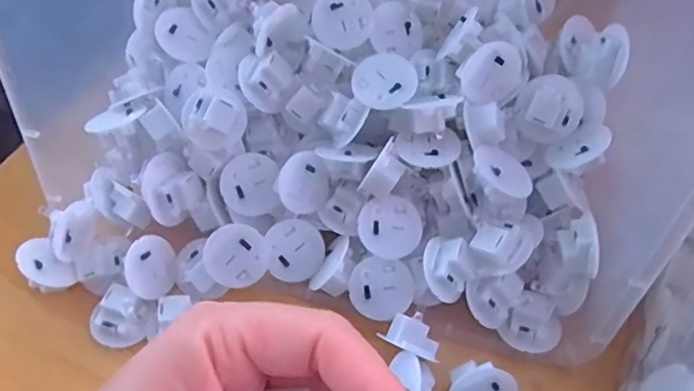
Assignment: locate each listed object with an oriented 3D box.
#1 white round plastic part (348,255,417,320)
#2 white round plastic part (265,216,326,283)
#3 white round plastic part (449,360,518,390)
[{"bbox_3d":[0.018,0.047,0.309,0.032,0.017,0.031,0,90,0],"label":"white round plastic part"},{"bbox_3d":[-0.028,0.029,0.325,0.030,0.018,0.033,0,90,-12],"label":"white round plastic part"},{"bbox_3d":[0.065,0.094,0.289,0.032,0.027,0.012,1,17,-4],"label":"white round plastic part"}]

